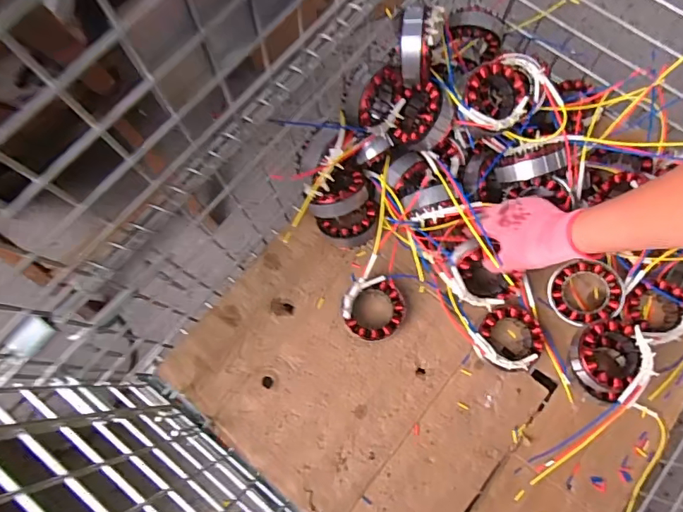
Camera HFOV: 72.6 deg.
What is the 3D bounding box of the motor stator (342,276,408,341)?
[{"bbox_3d":[0.047,0.075,0.649,0.089,0.042,0.084,-5,74,1],"label":"motor stator"}]

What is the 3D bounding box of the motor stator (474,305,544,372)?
[{"bbox_3d":[0.224,0.112,0.628,0.082,0.046,0.089,0,74,2],"label":"motor stator"}]

